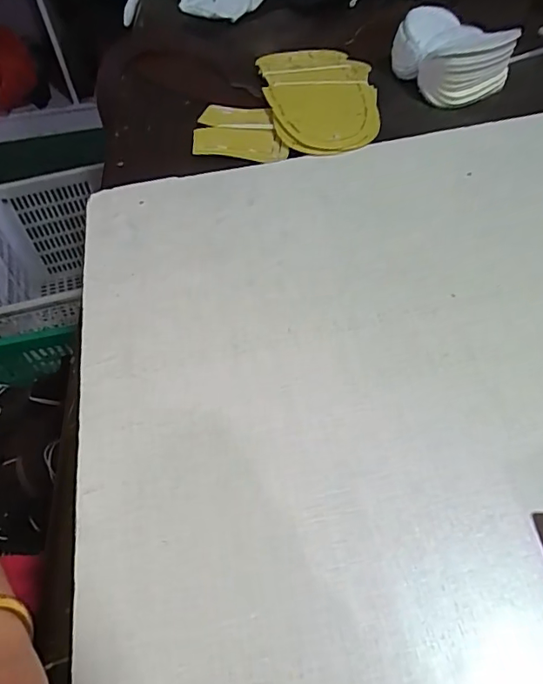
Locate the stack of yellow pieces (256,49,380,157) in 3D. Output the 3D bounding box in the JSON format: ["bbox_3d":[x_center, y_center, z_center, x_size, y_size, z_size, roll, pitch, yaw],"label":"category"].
[{"bbox_3d":[0.049,-0.231,0.471,0.105,0.016,0.174,-7,52,-3],"label":"stack of yellow pieces"}]

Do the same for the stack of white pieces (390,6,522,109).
[{"bbox_3d":[0.173,-0.280,0.483,0.083,0.043,0.102,-23,55,-14],"label":"stack of white pieces"}]

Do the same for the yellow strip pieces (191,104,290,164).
[{"bbox_3d":[-0.025,-0.187,0.445,0.084,0.007,0.076,9,53,10],"label":"yellow strip pieces"}]

